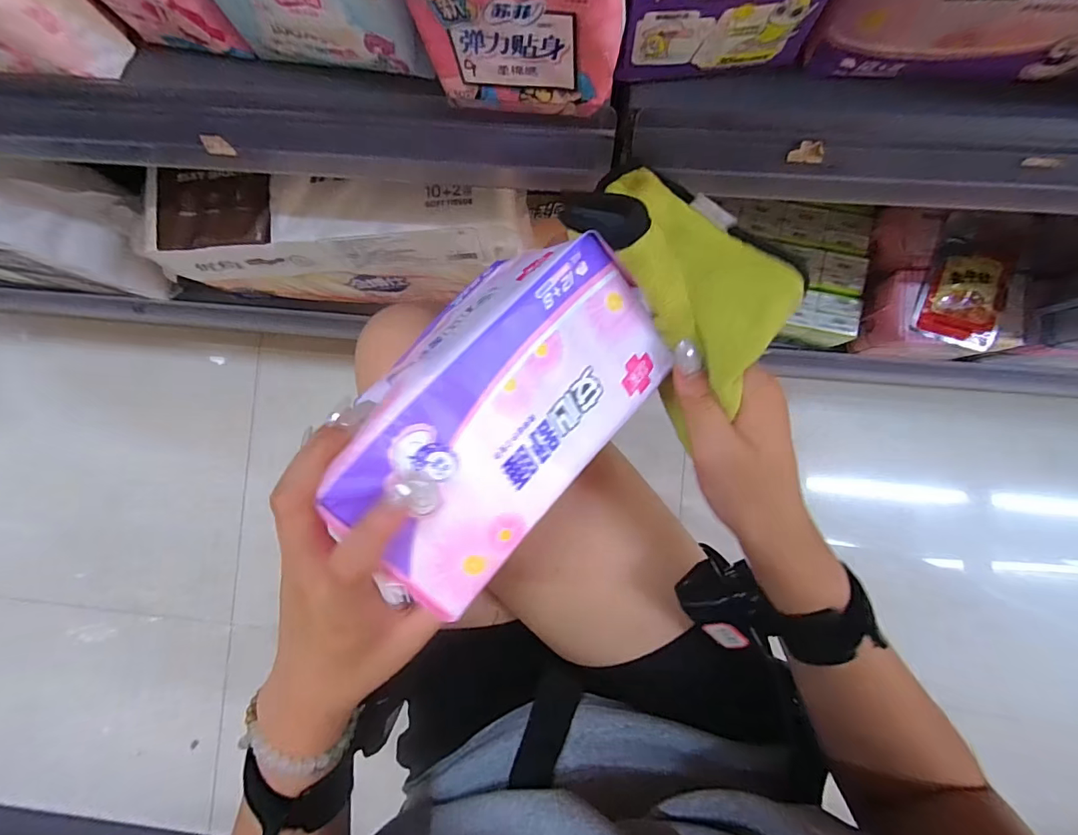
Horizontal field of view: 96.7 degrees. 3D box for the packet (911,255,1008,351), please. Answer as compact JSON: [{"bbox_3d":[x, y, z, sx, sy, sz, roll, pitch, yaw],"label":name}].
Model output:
[{"bbox_3d":[0.490,-0.134,0.549,0.088,0.014,0.099,15,89,4],"label":"packet"}]

